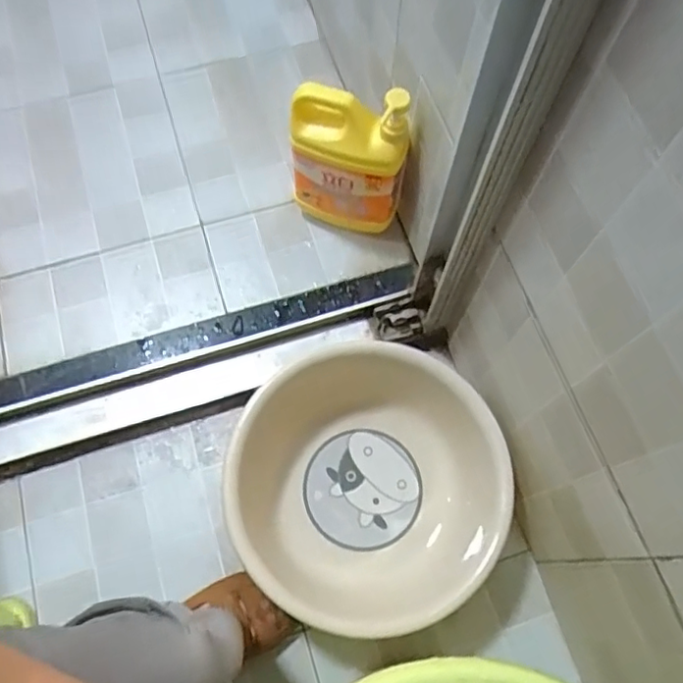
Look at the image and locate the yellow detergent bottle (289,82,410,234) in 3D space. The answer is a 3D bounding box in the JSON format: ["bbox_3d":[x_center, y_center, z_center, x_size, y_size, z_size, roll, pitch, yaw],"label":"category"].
[{"bbox_3d":[0.008,-0.236,0.792,0.150,0.230,0.073,23,70,7],"label":"yellow detergent bottle"}]

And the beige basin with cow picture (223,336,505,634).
[{"bbox_3d":[0.029,0.178,0.713,0.295,0.113,0.295,0,69,-1],"label":"beige basin with cow picture"}]

